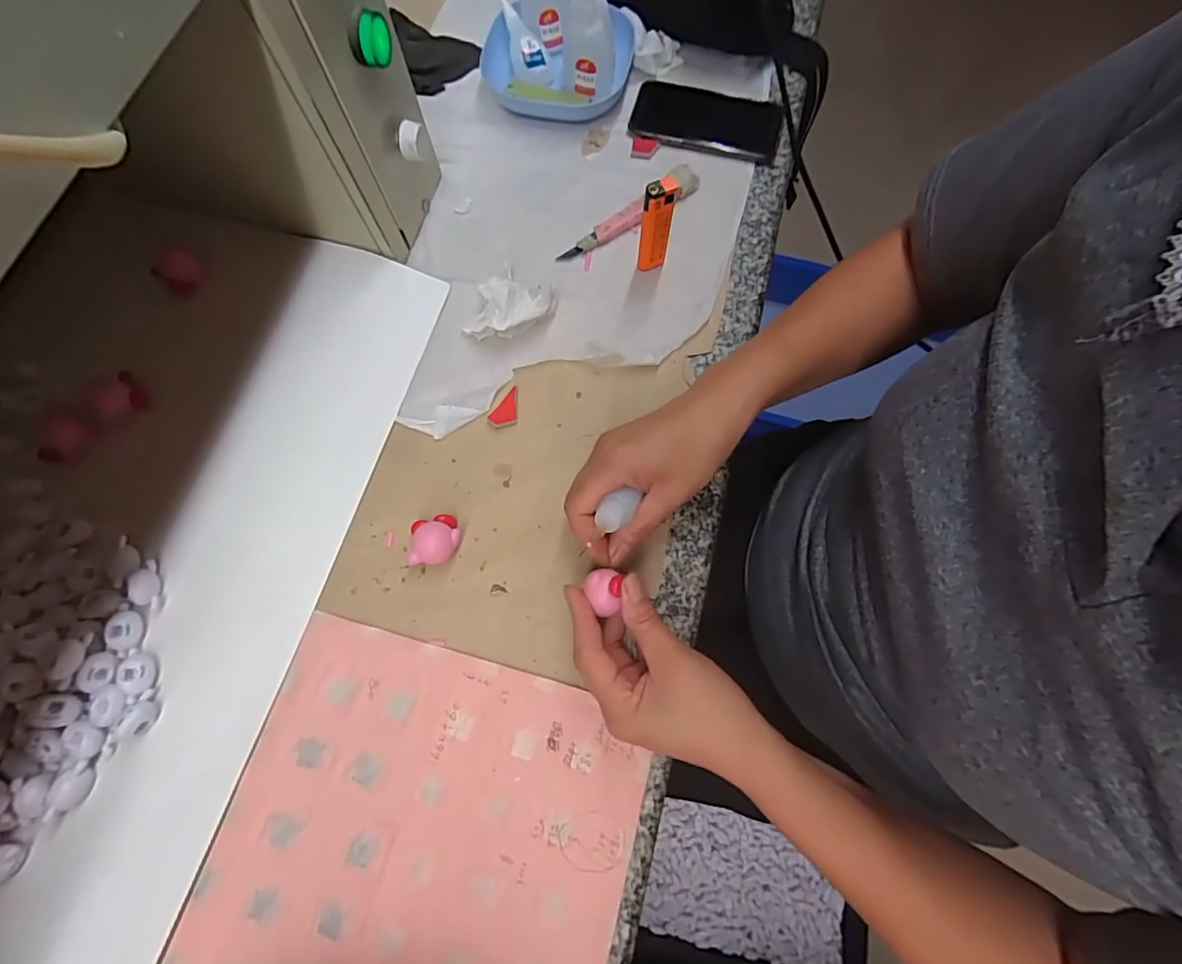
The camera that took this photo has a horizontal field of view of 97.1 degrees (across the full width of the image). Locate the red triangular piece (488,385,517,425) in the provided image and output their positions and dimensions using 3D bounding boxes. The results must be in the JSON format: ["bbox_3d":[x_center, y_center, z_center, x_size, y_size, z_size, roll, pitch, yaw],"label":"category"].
[{"bbox_3d":[-0.063,-0.057,0.406,0.018,0.004,0.032,37,80,3],"label":"red triangular piece"}]

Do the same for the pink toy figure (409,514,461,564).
[{"bbox_3d":[-0.109,0.041,0.369,0.033,0.021,0.034,-6,73,-3],"label":"pink toy figure"}]

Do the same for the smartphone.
[{"bbox_3d":[0.108,-0.341,0.492,0.135,0.009,0.078,12,73,3],"label":"smartphone"}]

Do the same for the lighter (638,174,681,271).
[{"bbox_3d":[0.051,-0.198,0.408,0.023,0.083,0.012,7,73,1],"label":"lighter"}]

